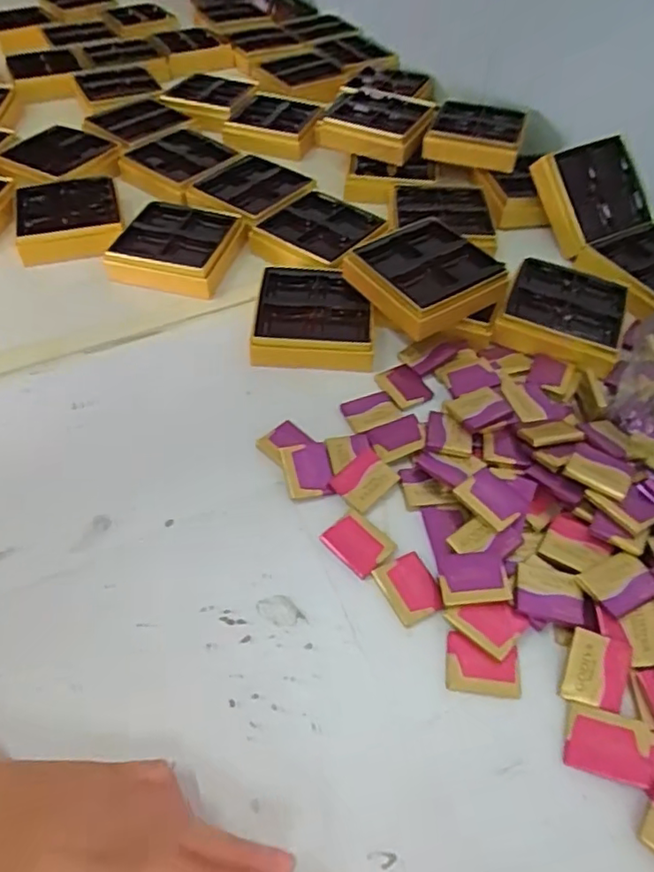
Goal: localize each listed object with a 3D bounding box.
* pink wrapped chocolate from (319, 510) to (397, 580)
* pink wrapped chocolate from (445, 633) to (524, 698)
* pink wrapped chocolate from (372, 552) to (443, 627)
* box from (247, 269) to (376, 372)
[{"bbox_3d":[0.020,0.068,0.385,0.033,0.004,0.039,-37,60,-26],"label":"pink wrapped chocolate"},{"bbox_3d":[0.087,0.128,0.338,0.040,0.004,0.030,6,51,5],"label":"pink wrapped chocolate"},{"bbox_3d":[0.050,0.091,0.366,0.031,0.004,0.040,-21,54,-17],"label":"pink wrapped chocolate"},{"bbox_3d":[-0.010,-0.100,0.506,0.094,0.025,0.098,2,51,1],"label":"box"}]

